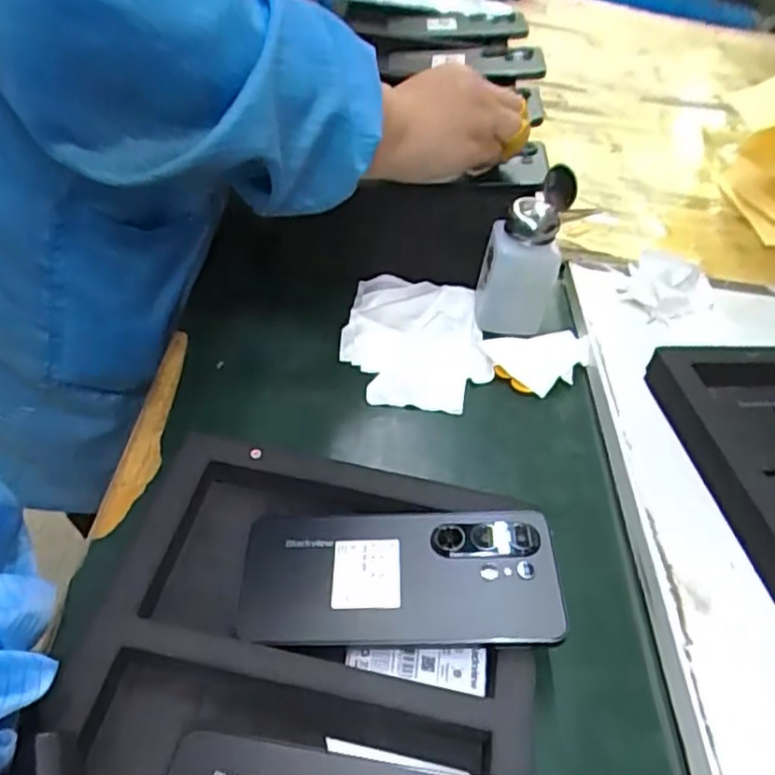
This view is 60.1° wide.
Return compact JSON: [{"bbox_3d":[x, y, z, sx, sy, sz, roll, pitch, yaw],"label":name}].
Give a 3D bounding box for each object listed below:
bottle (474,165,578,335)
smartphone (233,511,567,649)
[{"bbox_3d":[0.106,-0.108,0.529,0.059,0.121,0.061,4,46,-1],"label":"bottle"},{"bbox_3d":[0.006,0.101,0.362,0.167,0.008,0.078,-2,46,2],"label":"smartphone"}]

